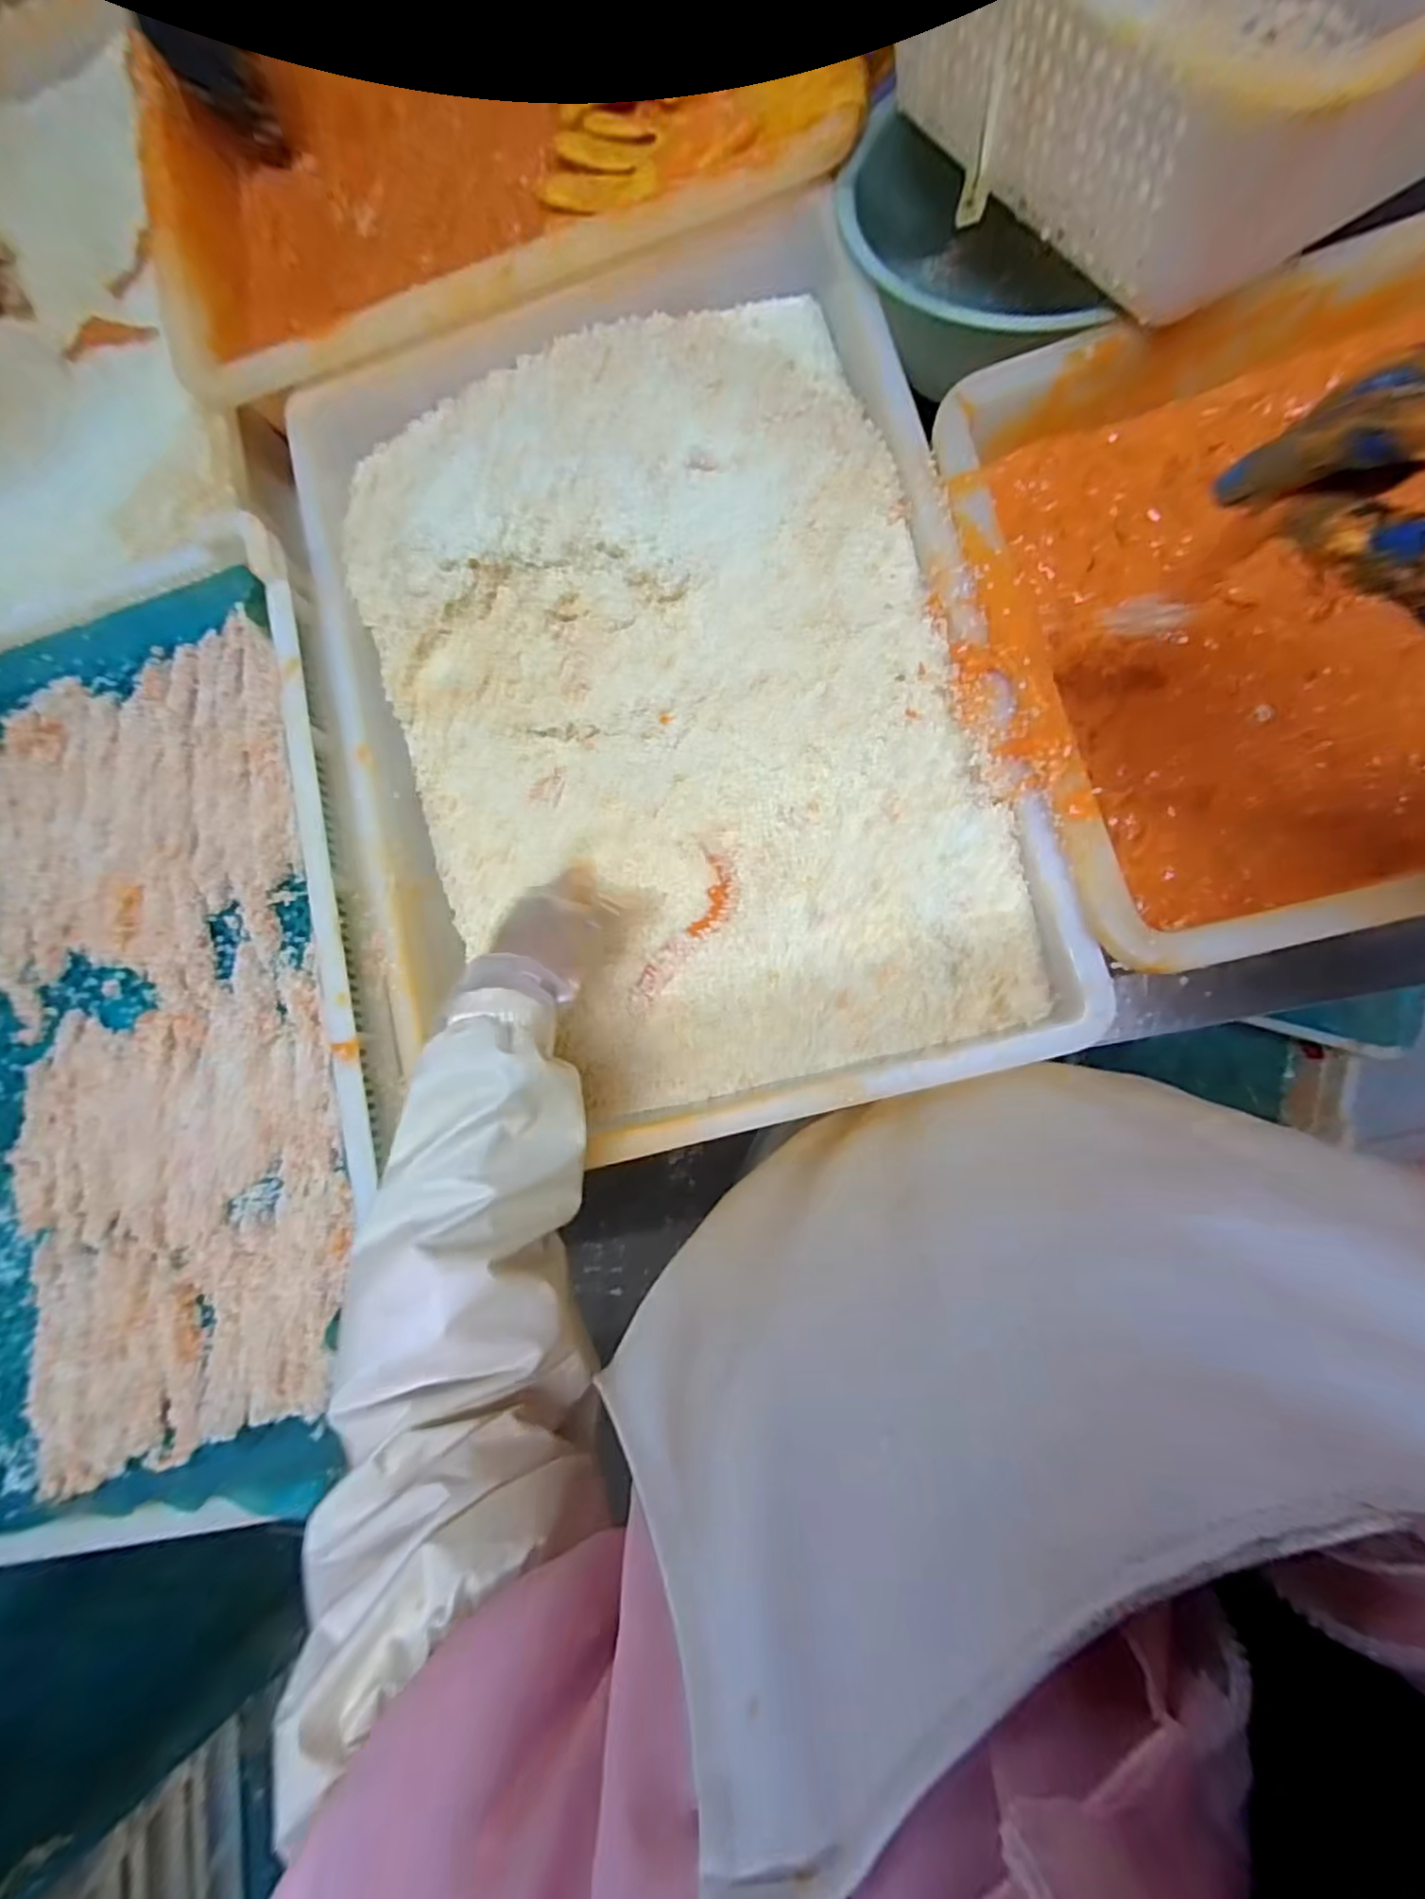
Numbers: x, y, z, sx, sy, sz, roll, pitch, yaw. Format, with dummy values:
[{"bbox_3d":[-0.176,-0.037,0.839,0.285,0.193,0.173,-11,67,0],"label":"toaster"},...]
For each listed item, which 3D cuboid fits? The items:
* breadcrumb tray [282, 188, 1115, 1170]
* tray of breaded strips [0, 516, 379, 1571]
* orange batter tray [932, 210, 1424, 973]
[{"bbox_3d":[-0.040,-0.180,0.480,0.414,0.100,0.590,-15,83,7],"label":"breadcrumb tray"},{"bbox_3d":[-0.408,0.055,0.458,0.396,0.074,0.590,-13,83,7],"label":"tray of breaded strips"},{"bbox_3d":[0.404,-0.218,0.392,0.510,0.074,0.360,-16,83,6],"label":"orange batter tray"}]

